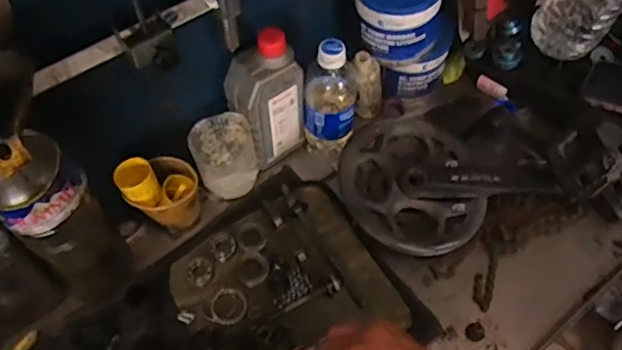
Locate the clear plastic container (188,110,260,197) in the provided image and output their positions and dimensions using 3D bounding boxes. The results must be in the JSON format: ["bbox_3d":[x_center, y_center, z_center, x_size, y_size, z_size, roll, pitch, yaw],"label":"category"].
[{"bbox_3d":[-0.101,-0.019,0.684,0.071,0.094,0.062,-19,57,-10],"label":"clear plastic container"}]

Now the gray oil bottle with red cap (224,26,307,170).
[{"bbox_3d":[-0.052,-0.087,0.676,0.080,0.167,0.053,-34,61,-19],"label":"gray oil bottle with red cap"}]

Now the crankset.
[{"bbox_3d":[0.161,0.002,0.683,0.254,0.041,0.171,-14,55,-6],"label":"crankset"}]

